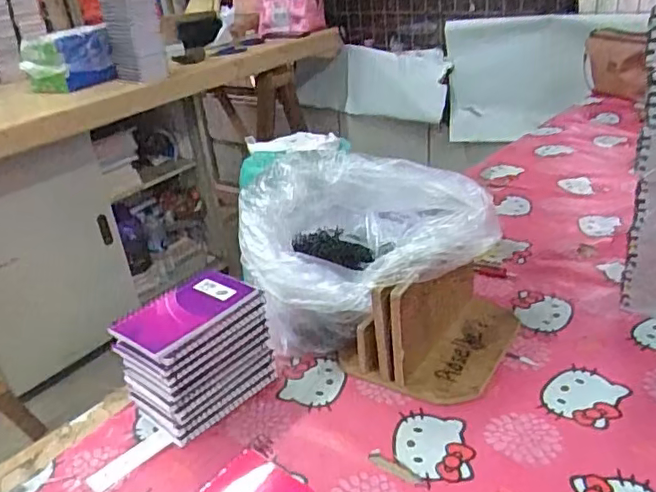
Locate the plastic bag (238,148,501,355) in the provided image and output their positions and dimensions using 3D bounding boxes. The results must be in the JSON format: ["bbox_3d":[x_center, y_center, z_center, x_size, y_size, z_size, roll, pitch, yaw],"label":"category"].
[{"bbox_3d":[0.021,0.016,0.704,0.204,0.186,0.273,-26,34,-30],"label":"plastic bag"}]

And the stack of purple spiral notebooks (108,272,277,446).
[{"bbox_3d":[-0.139,0.113,0.627,0.087,0.117,0.132,16,36,36],"label":"stack of purple spiral notebooks"}]

